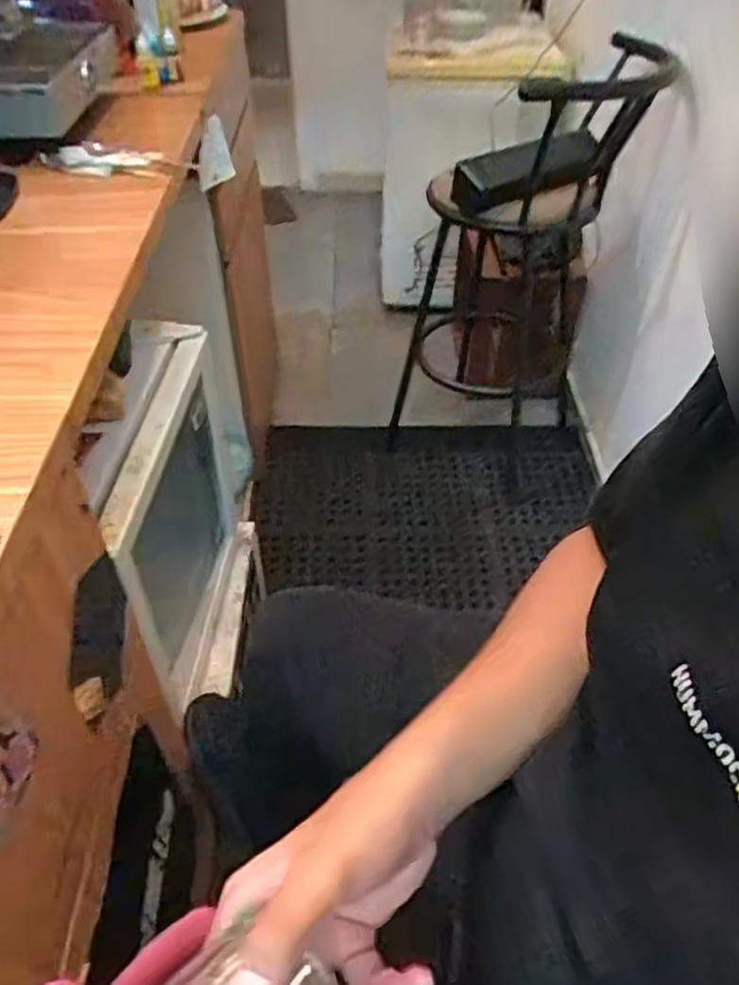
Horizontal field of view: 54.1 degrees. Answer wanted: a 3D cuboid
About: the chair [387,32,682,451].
[{"bbox_3d":[0.317,-0.497,1.713,0.499,0.943,0.484,12,46,12],"label":"chair"}]

